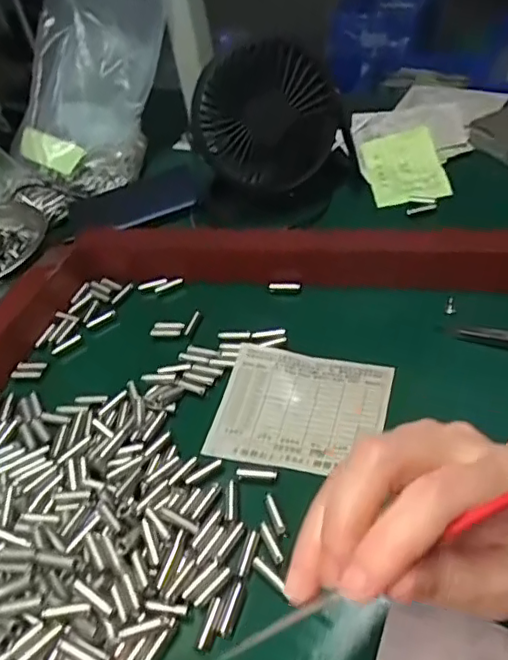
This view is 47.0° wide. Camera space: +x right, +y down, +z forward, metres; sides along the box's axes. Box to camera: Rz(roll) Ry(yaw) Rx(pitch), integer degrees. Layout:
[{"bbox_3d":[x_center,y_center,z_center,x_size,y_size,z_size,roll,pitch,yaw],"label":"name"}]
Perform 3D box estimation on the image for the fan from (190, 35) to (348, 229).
[{"bbox_3d":[0.017,-0.187,0.547,0.135,0.148,0.092,-3,44,8],"label":"fan"}]

